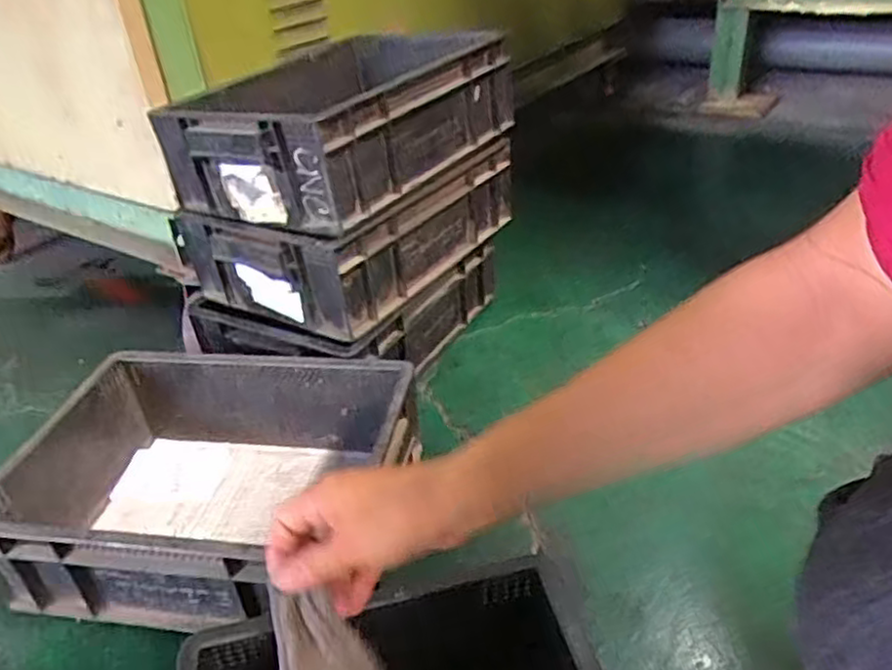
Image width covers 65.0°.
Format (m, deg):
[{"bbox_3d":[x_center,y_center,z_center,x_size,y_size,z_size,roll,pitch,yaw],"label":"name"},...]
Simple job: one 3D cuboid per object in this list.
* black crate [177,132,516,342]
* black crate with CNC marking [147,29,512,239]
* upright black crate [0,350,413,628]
[{"bbox_3d":[-0.112,-0.142,0.849,0.249,0.114,0.345,18,40,32],"label":"black crate"},{"bbox_3d":[-0.114,-0.248,0.804,0.254,0.118,0.362,15,38,28],"label":"black crate with CNC marking"},{"bbox_3d":[-0.217,0.137,0.654,0.350,0.121,0.251,3,34,13],"label":"upright black crate"}]

